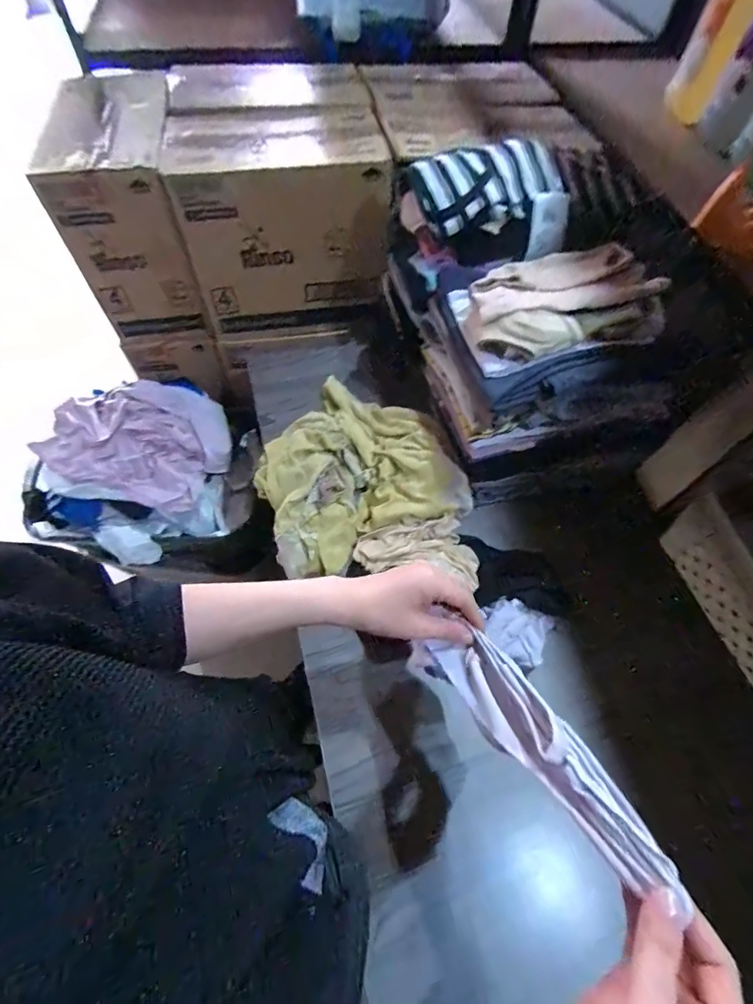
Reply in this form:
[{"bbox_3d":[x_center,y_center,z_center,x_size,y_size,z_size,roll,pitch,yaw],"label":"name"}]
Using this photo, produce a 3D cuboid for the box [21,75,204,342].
[{"bbox_3d":[-0.494,-0.579,0.920,0.207,0.347,0.302,-7,61,-6],"label":"box"}]

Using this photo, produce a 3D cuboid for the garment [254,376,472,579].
[{"bbox_3d":[-0.050,-0.079,0.747,0.307,0.076,0.342,-20,63,-13],"label":"garment"}]

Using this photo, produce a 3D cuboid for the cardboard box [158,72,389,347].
[{"bbox_3d":[-0.196,-0.646,0.986,0.381,0.369,0.381,-5,60,-5],"label":"cardboard box"}]

